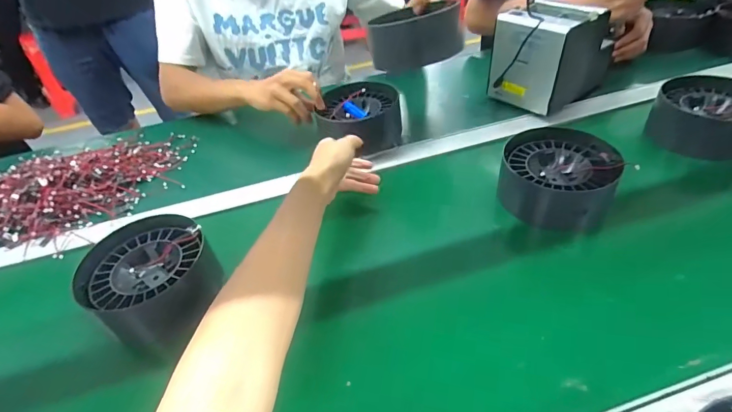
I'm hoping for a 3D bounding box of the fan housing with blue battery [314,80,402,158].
[{"bbox_3d":[-0.011,-0.145,0.660,0.134,0.080,0.122,4,43,13],"label":"fan housing with blue battery"}]

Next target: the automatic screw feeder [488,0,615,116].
[{"bbox_3d":[0.313,-0.262,0.674,0.143,0.142,0.128,-30,46,-23],"label":"automatic screw feeder"}]

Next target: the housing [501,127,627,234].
[{"bbox_3d":[0.262,-0.038,0.541,0.139,0.085,0.124,14,46,22],"label":"housing"}]

